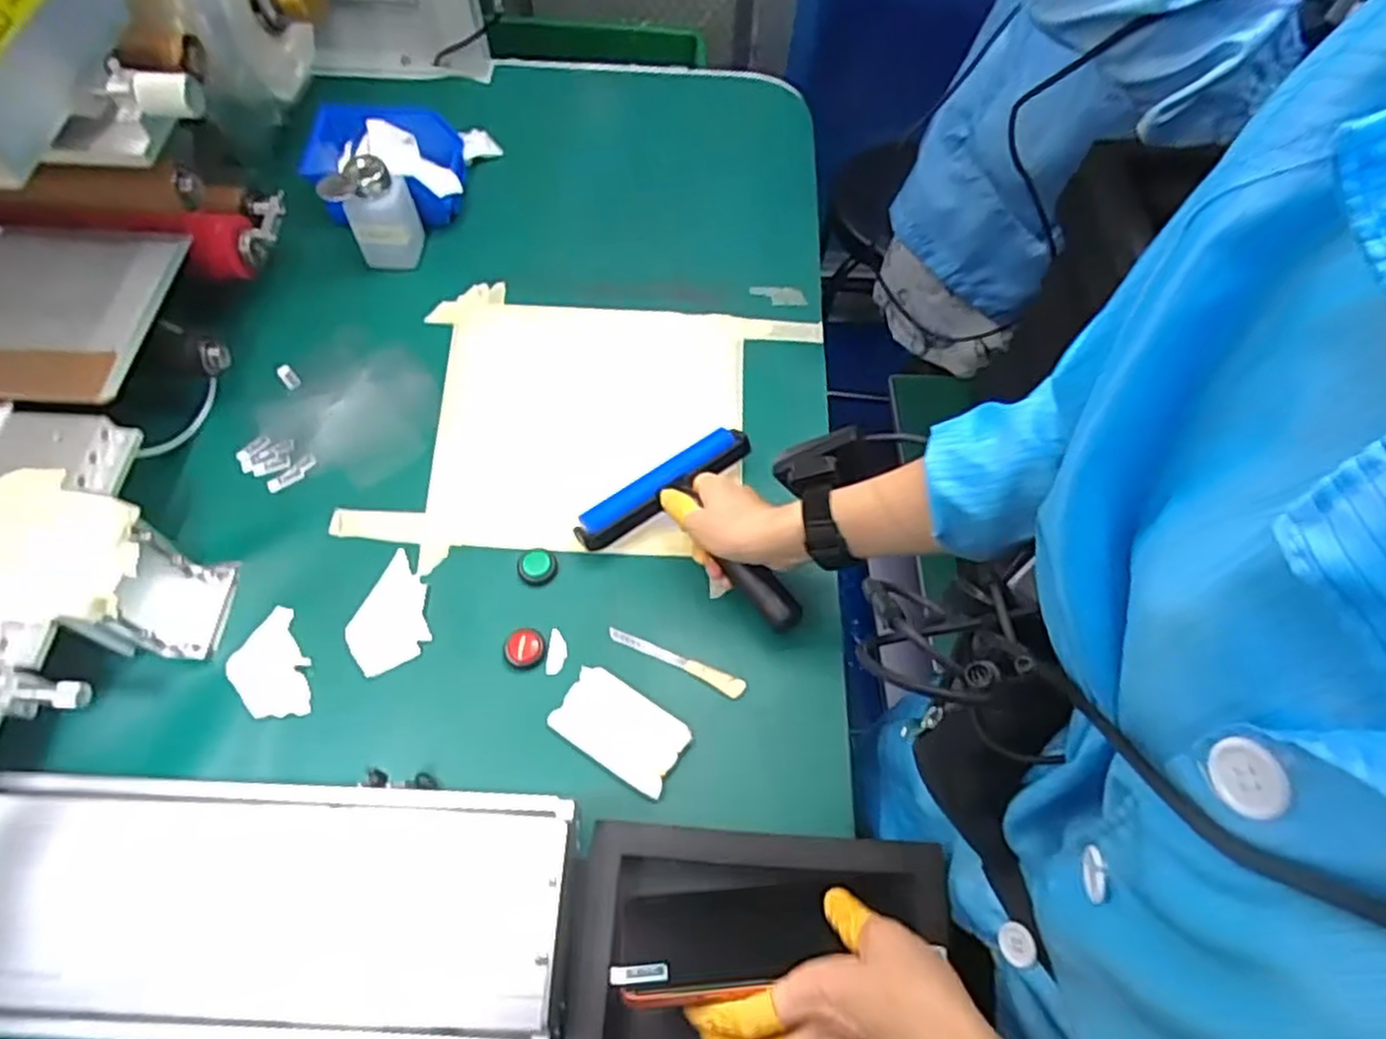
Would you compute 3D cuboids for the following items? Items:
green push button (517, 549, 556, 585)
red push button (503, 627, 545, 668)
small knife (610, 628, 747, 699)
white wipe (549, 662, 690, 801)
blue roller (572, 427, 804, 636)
[{"bbox_3d":[-0.126,0.039,0.610,0.030,0.014,0.024,-4,62,-4],"label":"green push button"},{"bbox_3d":[-0.129,0.097,0.580,0.029,0.008,0.031,1,61,-2],"label":"red push button"},{"bbox_3d":[-0.013,0.108,0.585,0.112,0.008,0.015,24,63,11],"label":"small knife"},{"bbox_3d":[-0.053,0.151,0.554,0.094,0.004,0.056,30,65,13],"label":"white wipe"},{"bbox_3d":[0.016,0.016,0.596,0.159,0.034,0.175,-33,67,-18],"label":"blue roller"}]

